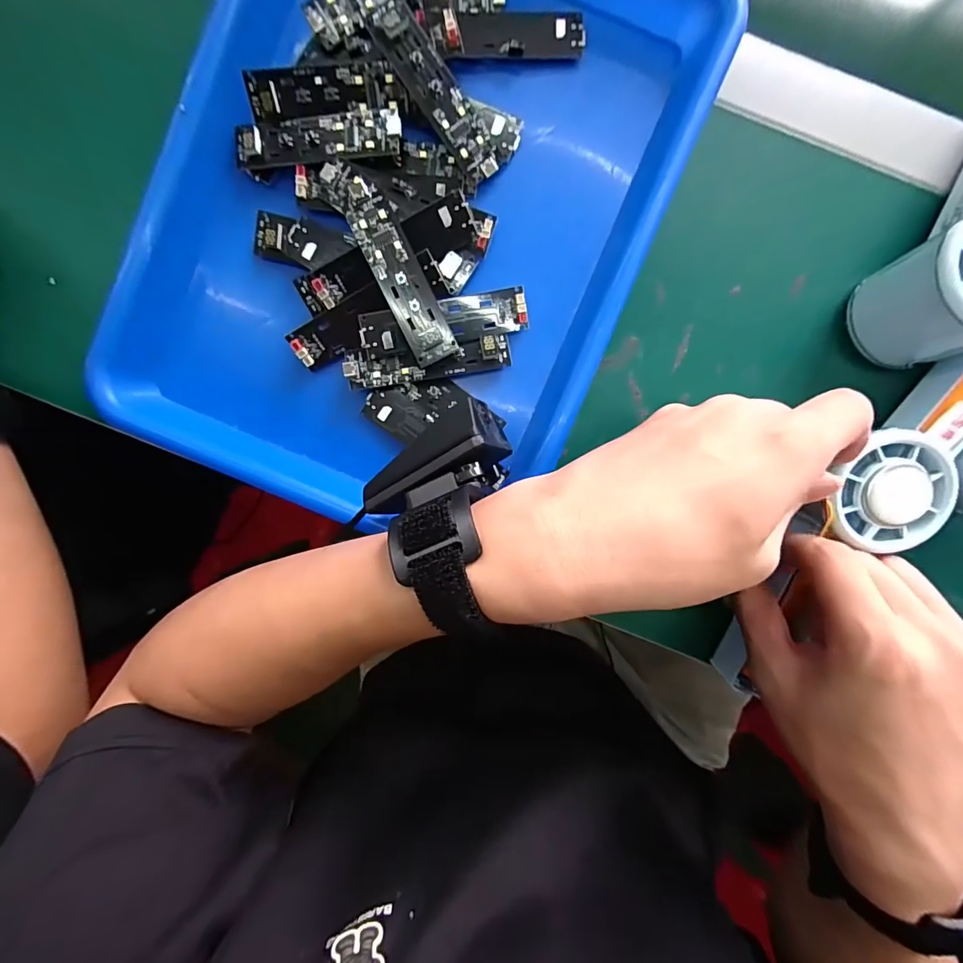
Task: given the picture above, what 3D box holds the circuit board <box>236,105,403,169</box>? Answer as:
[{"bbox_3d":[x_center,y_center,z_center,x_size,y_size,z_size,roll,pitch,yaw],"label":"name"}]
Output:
[{"bbox_3d":[-0.087,-0.184,0.244,0.089,0.011,0.026,-6,92,0],"label":"circuit board"}]

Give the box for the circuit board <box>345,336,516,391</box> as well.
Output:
[{"bbox_3d":[-0.029,-0.066,0.254,0.091,0.010,0.021,-7,92,0],"label":"circuit board"}]

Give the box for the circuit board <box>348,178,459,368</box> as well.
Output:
[{"bbox_3d":[-0.043,-0.106,0.239,0.022,0.004,0.092,-28,102,-3],"label":"circuit board"}]

